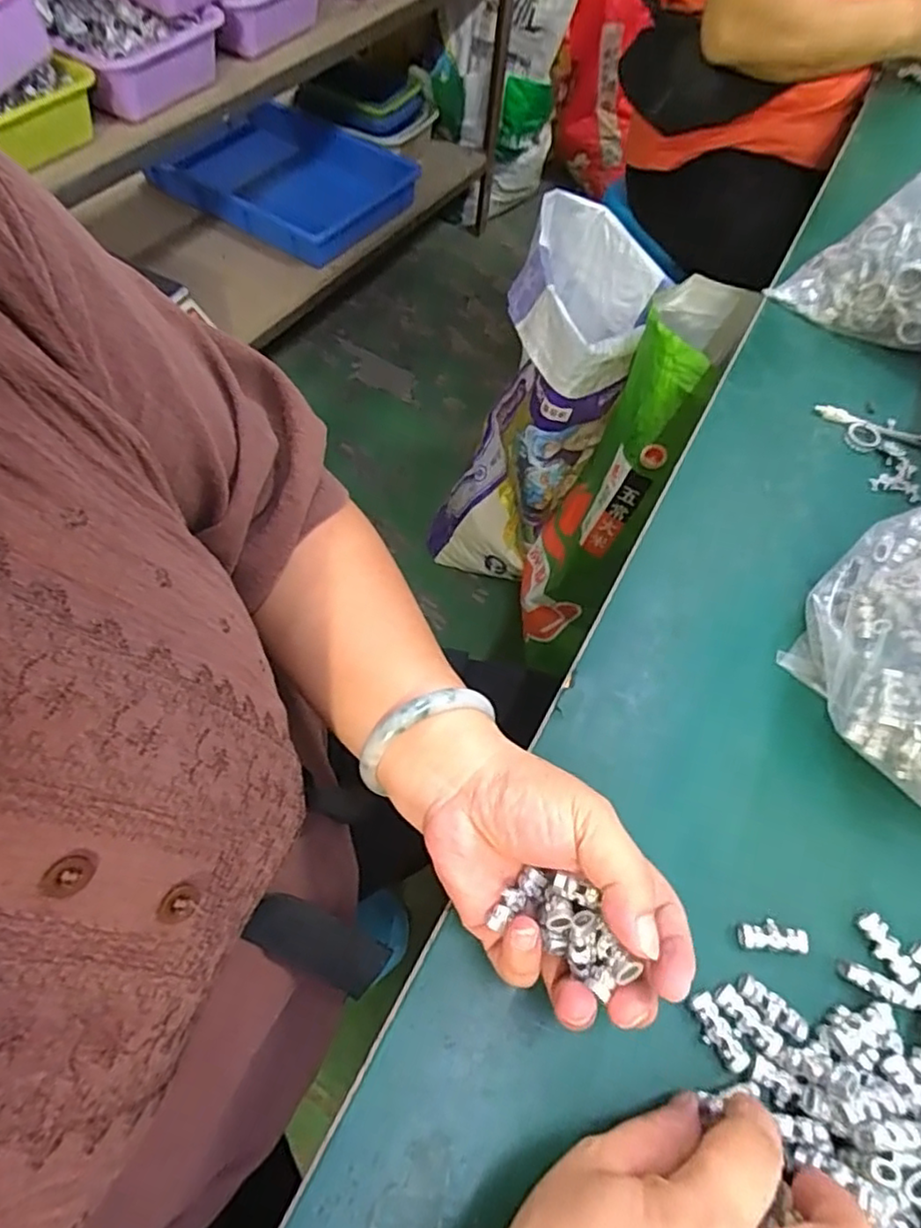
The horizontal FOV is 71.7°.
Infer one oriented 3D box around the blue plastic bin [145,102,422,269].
[{"bbox_3d":[-0.380,-0.966,1.416,0.477,0.075,0.381,30,64,12],"label":"blue plastic bin"}]

